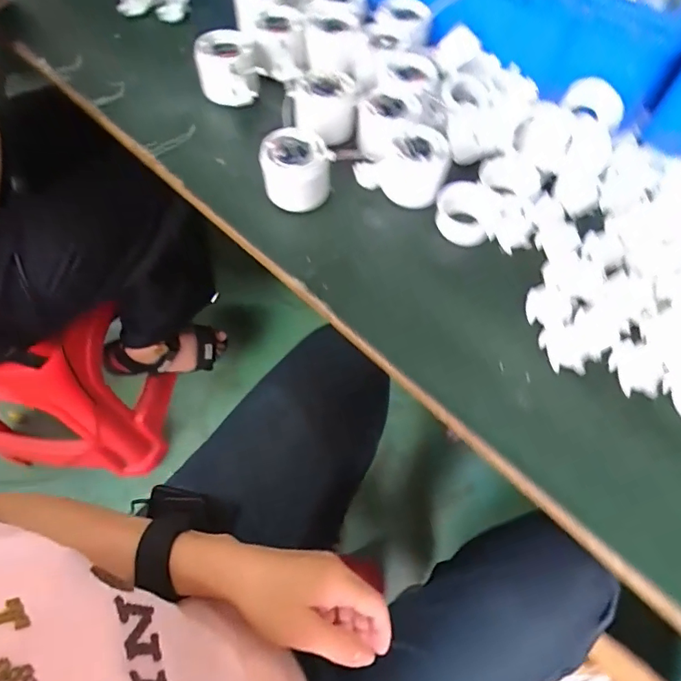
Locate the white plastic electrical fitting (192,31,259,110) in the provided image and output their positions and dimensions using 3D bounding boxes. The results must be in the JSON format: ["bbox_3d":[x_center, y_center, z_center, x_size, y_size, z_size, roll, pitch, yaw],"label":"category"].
[{"bbox_3d":[-0.121,-0.287,0.515,0.060,0.054,0.068,-16,63,-9],"label":"white plastic electrical fitting"}]

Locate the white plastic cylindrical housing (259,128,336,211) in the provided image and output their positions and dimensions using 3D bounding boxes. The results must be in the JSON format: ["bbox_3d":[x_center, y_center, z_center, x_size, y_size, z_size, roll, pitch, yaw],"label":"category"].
[{"bbox_3d":[-0.039,-0.158,0.450,0.061,0.051,0.058,0,62,-1],"label":"white plastic cylindrical housing"}]

